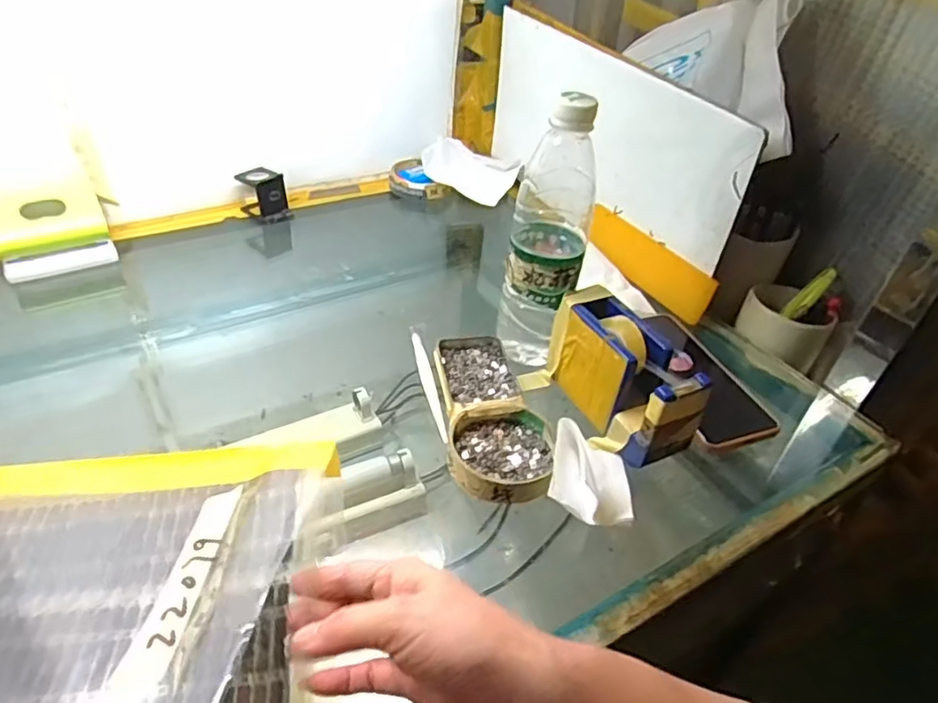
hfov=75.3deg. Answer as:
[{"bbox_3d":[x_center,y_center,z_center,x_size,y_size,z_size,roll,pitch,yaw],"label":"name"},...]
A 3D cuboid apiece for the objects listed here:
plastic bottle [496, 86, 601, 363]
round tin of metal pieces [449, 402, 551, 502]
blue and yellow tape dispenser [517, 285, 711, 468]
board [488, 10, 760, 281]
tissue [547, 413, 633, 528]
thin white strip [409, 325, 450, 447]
[{"bbox_3d":[0.065,-0.093,0.500,0.062,0.228,0.072,11,39,8],"label":"plastic bottle"},{"bbox_3d":[0.023,0.074,0.447,0.077,0.019,0.083,3,39,-2],"label":"round tin of metal pieces"},{"bbox_3d":[0.113,0.021,0.479,0.060,0.090,0.142,-19,45,-26],"label":"blue and yellow tape dispenser"},{"bbox_3d":[0.141,-0.249,0.684,0.013,0.161,0.408,-16,43,-24],"label":"board"},{"bbox_3d":[0.086,0.085,0.433,0.058,0.035,0.070,6,39,2],"label":"tissue"},{"bbox_3d":[-0.034,0.026,0.511,0.010,0.006,0.145,-6,40,-13],"label":"thin white strip"}]

